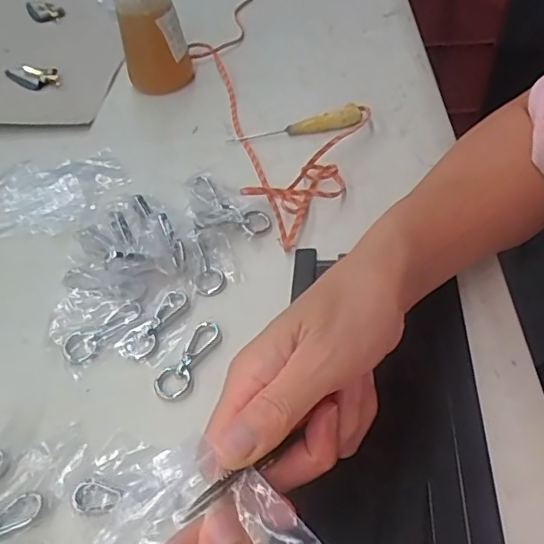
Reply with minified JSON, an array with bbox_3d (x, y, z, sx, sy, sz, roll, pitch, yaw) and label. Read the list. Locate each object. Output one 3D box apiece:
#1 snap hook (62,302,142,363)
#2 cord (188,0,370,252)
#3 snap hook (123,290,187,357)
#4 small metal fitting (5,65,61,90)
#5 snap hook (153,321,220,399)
[{"bbox_3d":[-0.112,0.037,0.373,0.057,0.004,0.019,-35,54,-23],"label":"snap hook"},{"bbox_3d":[-0.027,-0.256,0.617,0.129,0.023,0.628,-15,48,-7],"label":"cord"},{"bbox_3d":[-0.077,0.032,0.376,0.019,0.004,0.057,20,53,23],"label":"snap hook"},{"bbox_3d":[-0.260,-0.214,0.615,0.062,0.016,0.035,25,55,26],"label":"small metal fitting"},{"bbox_3d":[-0.053,0.053,0.356,0.022,0.004,0.060,18,53,21],"label":"snap hook"}]

